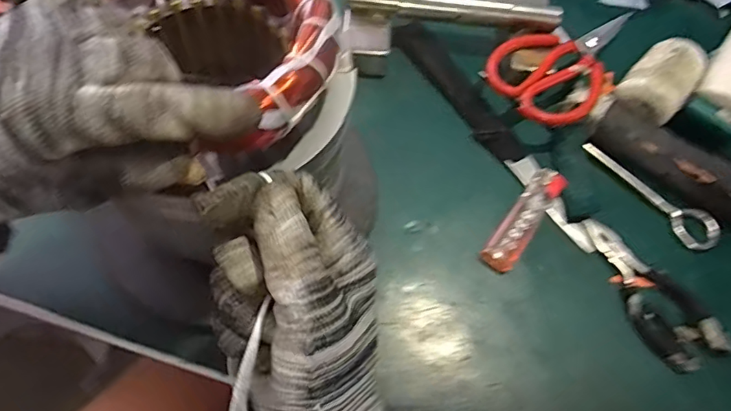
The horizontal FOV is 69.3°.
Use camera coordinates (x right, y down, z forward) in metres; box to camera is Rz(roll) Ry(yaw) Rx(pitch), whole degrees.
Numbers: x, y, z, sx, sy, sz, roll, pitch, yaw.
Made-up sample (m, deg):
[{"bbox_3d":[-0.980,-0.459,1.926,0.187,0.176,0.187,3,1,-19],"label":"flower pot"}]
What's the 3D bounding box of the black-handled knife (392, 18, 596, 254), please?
[{"bbox_3d":[0.100,-0.064,0.426,0.026,0.011,0.238,-30,69,-15],"label":"black-handled knife"}]

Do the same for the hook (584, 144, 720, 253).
[{"bbox_3d":[0.222,-0.012,0.410,0.029,0.008,0.114,-34,70,-17],"label":"hook"}]

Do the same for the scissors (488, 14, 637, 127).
[{"bbox_3d":[0.168,-0.118,0.438,0.140,0.023,0.084,-38,71,-18],"label":"scissors"}]

